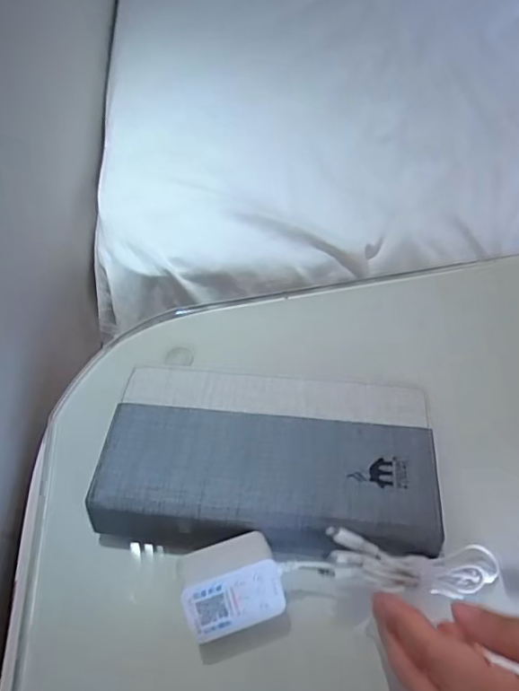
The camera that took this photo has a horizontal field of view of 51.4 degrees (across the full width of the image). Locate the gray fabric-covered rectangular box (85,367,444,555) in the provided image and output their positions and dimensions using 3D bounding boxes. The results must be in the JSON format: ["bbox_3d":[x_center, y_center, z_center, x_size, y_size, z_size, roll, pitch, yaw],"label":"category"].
[{"bbox_3d":[0.005,0.083,0.385,0.225,0.041,0.125,3,51,4],"label":"gray fabric-covered rectangular box"}]

